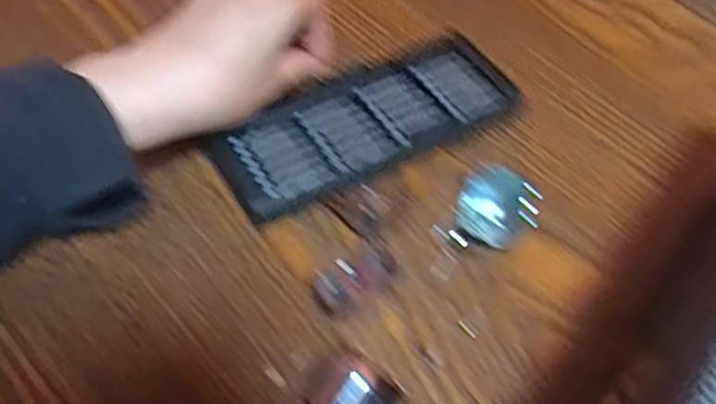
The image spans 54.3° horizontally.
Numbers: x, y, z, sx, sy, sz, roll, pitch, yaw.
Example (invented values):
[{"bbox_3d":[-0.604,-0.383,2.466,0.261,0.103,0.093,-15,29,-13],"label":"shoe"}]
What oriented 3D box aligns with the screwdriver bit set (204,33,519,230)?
[{"bbox_3d":[0.007,-0.041,0.342,0.154,0.013,0.057,-25,60,-22],"label":"screwdriver bit set"}]

